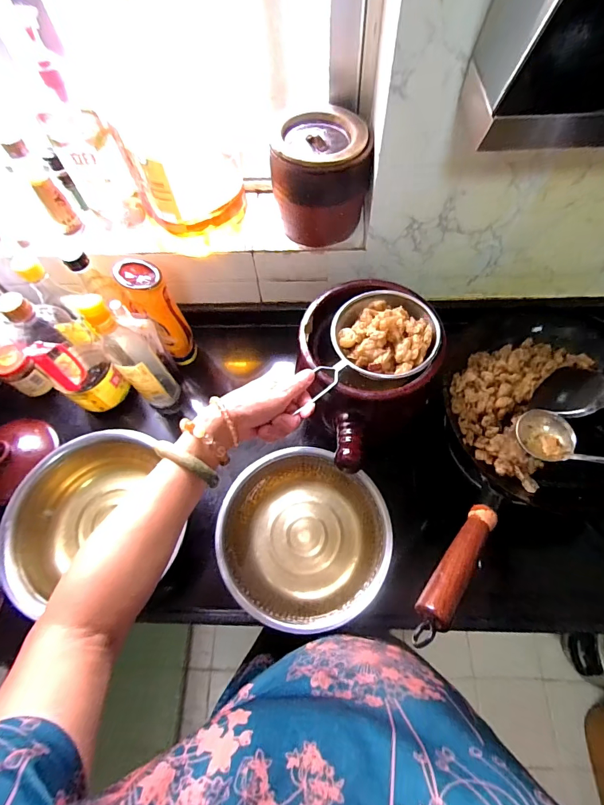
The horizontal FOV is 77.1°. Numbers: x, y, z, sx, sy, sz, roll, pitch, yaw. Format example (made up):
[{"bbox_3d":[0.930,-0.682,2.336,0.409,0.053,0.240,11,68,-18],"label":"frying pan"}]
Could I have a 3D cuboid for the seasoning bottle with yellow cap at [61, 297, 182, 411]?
[{"bbox_3d":[-0.257,-0.071,0.582,0.061,0.259,0.060,-40,70,-16],"label":"seasoning bottle with yellow cap"}]

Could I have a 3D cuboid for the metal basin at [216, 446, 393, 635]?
[{"bbox_3d":[0.002,0.188,0.549,0.225,0.069,0.230,-1,65,1],"label":"metal basin"}]

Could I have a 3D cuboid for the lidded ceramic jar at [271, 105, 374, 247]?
[{"bbox_3d":[0.034,-0.350,0.594,0.139,0.145,0.134,10,66,6],"label":"lidded ceramic jar"}]

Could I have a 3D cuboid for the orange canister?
[{"bbox_3d":[-0.232,-0.140,0.632,0.062,0.217,0.059,-31,68,-12],"label":"orange canister"}]

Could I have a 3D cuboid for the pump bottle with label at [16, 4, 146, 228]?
[{"bbox_3d":[-0.300,-0.374,0.533,0.093,0.250,0.067,-4,64,-1],"label":"pump bottle with label"}]

